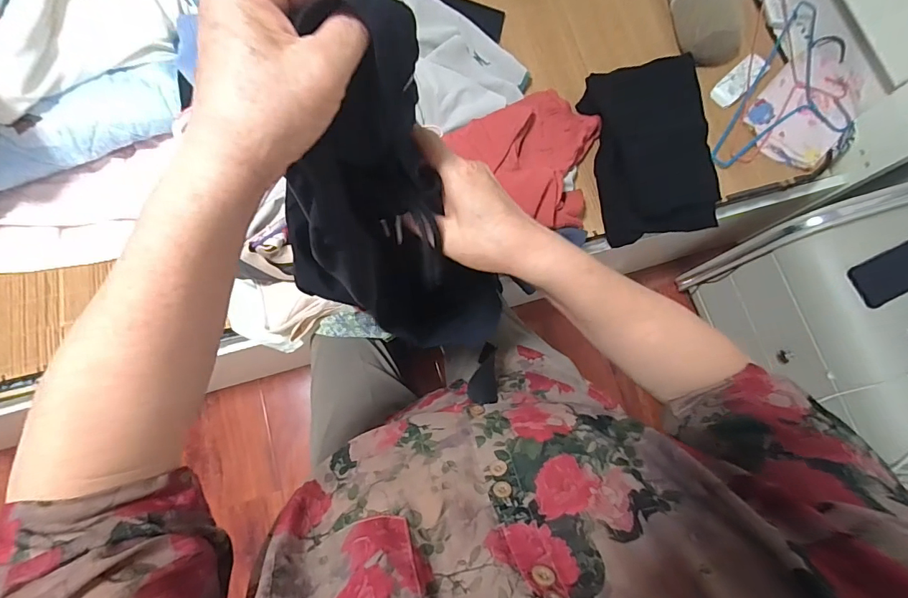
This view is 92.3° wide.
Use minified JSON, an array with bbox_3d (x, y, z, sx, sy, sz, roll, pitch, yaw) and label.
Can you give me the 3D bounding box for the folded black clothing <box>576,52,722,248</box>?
[{"bbox_3d":[0.379,-0.288,0.827,0.238,0.030,0.331,-9,78,-3],"label":"folded black clothing"}]

